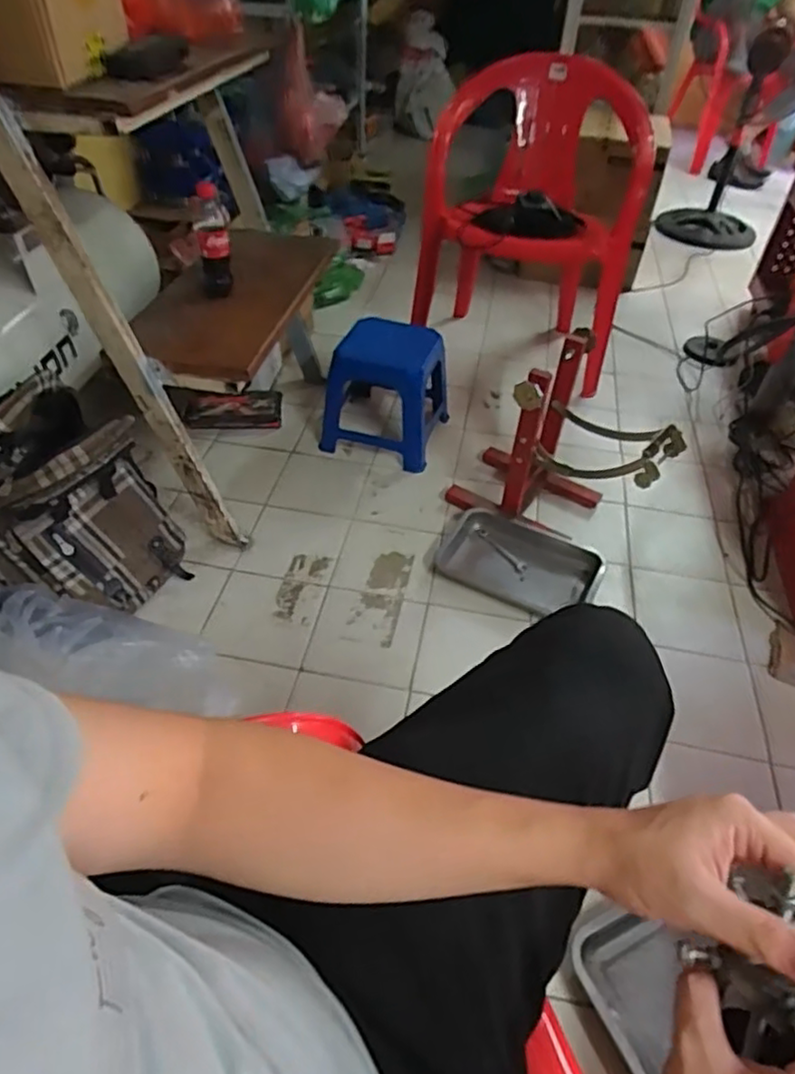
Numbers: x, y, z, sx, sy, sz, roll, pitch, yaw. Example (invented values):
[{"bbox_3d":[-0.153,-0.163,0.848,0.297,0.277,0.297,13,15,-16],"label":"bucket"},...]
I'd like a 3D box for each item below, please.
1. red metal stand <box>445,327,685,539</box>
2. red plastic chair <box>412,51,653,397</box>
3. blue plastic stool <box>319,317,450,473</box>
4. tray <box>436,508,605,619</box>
[{"bbox_3d":[0.336,-0.185,1.317,0.383,0.351,0.236,26,49,21],"label":"red metal stand"},{"bbox_3d":[0.343,-0.834,1.751,0.528,0.656,0.500,7,45,4],"label":"red plastic chair"},{"bbox_3d":[-0.023,-0.352,1.549,0.248,0.267,0.237,16,47,12],"label":"blue plastic stool"},{"bbox_3d":[0.248,0.043,1.351,0.318,0.045,0.198,22,48,18],"label":"tray"}]

